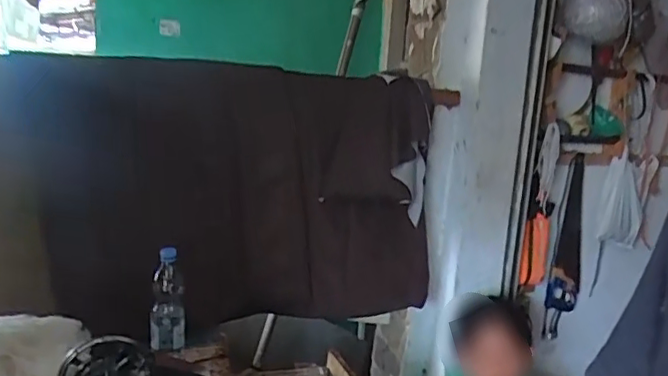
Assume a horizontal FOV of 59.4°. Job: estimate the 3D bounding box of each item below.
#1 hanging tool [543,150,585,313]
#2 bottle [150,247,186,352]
[{"bbox_3d":[0.737,0.144,1.808,0.128,0.471,0.018,8,3,-26],"label":"hanging tool"},{"bbox_3d":[-0.332,0.223,1.181,0.067,0.206,0.066,3,9,-12],"label":"bottle"}]

